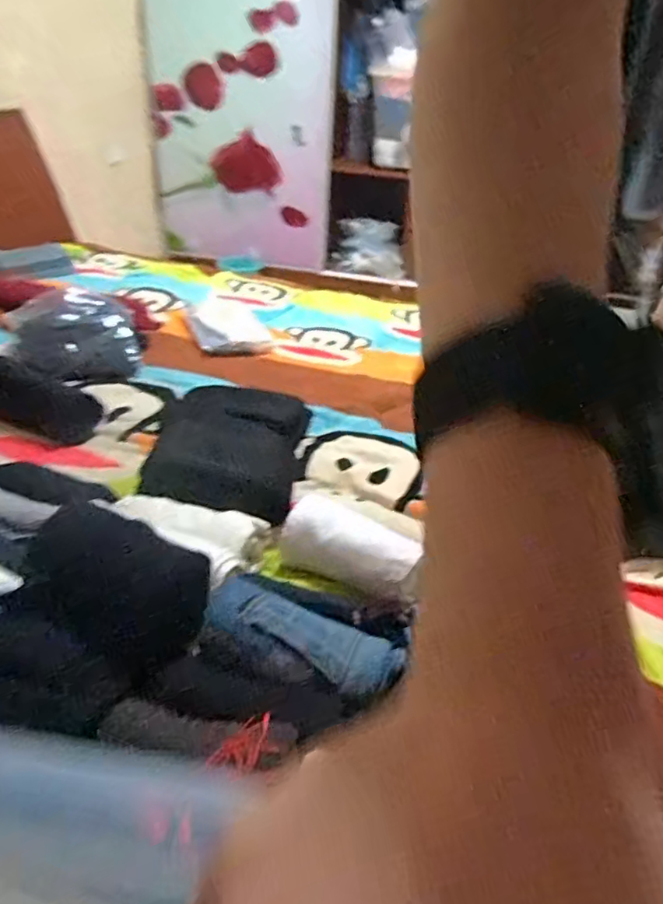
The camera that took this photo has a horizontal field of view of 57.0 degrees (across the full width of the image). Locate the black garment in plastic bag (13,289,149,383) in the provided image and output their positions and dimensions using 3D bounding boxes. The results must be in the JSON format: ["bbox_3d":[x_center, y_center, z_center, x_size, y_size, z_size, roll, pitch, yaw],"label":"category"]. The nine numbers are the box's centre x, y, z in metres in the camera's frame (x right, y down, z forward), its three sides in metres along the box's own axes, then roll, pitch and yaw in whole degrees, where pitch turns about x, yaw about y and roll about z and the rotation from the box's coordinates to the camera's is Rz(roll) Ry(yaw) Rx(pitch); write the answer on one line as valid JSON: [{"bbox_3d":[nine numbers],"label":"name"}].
[{"bbox_3d":[-0.583,-0.269,1.427,0.271,0.132,0.205,-9,35,-17],"label":"black garment in plastic bag"}]

